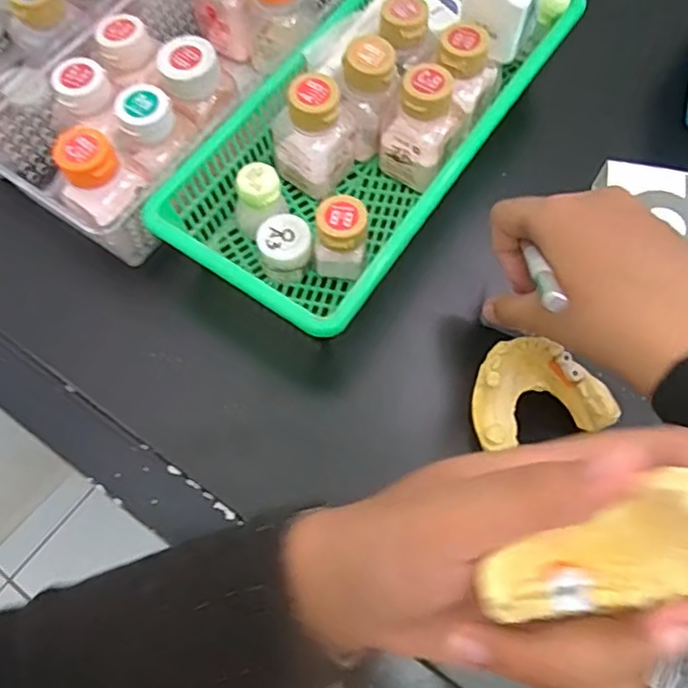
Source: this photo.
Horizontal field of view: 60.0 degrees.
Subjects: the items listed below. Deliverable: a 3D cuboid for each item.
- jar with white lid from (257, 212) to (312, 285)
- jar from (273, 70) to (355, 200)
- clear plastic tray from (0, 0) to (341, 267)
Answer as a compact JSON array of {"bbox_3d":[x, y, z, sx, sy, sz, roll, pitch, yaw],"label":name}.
[{"bbox_3d":[-0.034,-0.057,0.358,0.029,0.028,0.032,-7,68,-3],"label":"jar with white lid"},{"bbox_3d":[-0.019,-0.128,0.360,0.043,0.067,0.042,34,71,13],"label":"jar"},{"bbox_3d":[-0.141,-0.226,0.401,0.234,0.065,0.295,31,71,12],"label":"clear plastic tray"}]

